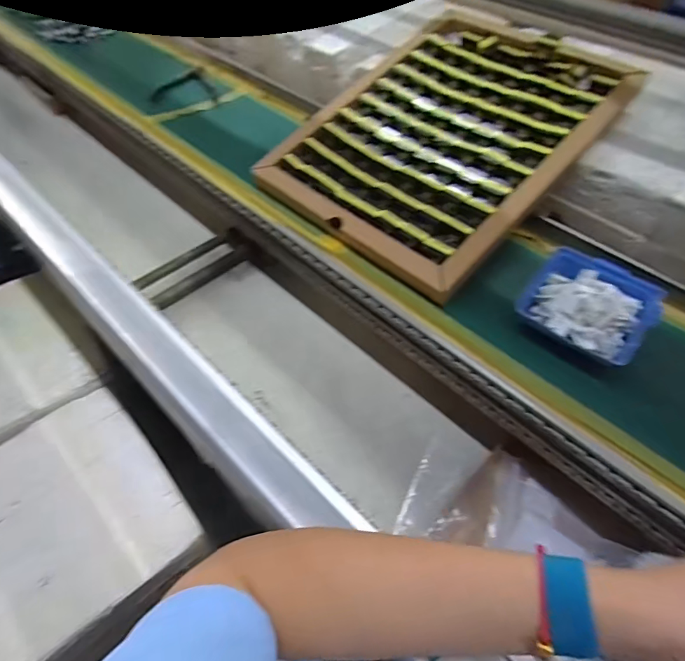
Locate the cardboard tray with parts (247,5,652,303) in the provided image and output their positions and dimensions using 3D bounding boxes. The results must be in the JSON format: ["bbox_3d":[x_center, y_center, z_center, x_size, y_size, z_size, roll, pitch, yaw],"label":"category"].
[{"bbox_3d":[0.120,-0.239,0.536,0.291,0.030,0.379,37,73,26],"label":"cardboard tray with parts"}]

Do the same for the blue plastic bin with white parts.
[{"bbox_3d":[0.223,-0.024,0.420,0.103,0.040,0.089,34,58,23],"label":"blue plastic bin with white parts"}]

